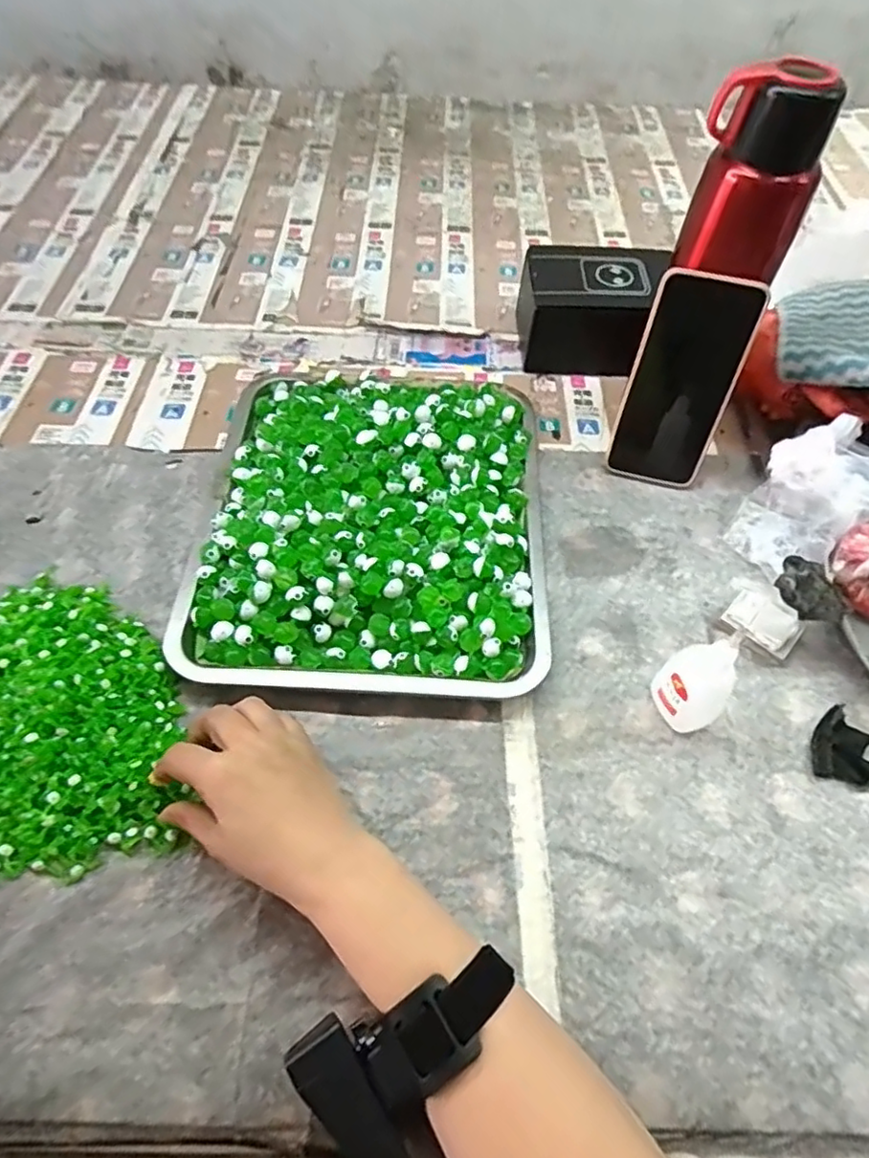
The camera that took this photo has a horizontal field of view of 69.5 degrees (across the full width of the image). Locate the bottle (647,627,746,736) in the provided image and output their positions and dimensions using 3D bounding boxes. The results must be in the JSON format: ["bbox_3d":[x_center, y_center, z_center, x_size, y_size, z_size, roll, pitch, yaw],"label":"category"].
[{"bbox_3d":[0.167,0.064,0.394,0.027,0.089,0.043,-9,58,-7],"label":"bottle"}]

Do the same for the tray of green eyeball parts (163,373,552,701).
[{"bbox_3d":[-0.047,-0.054,0.494,0.254,0.044,0.300,2,57,0],"label":"tray of green eyeball parts"}]

